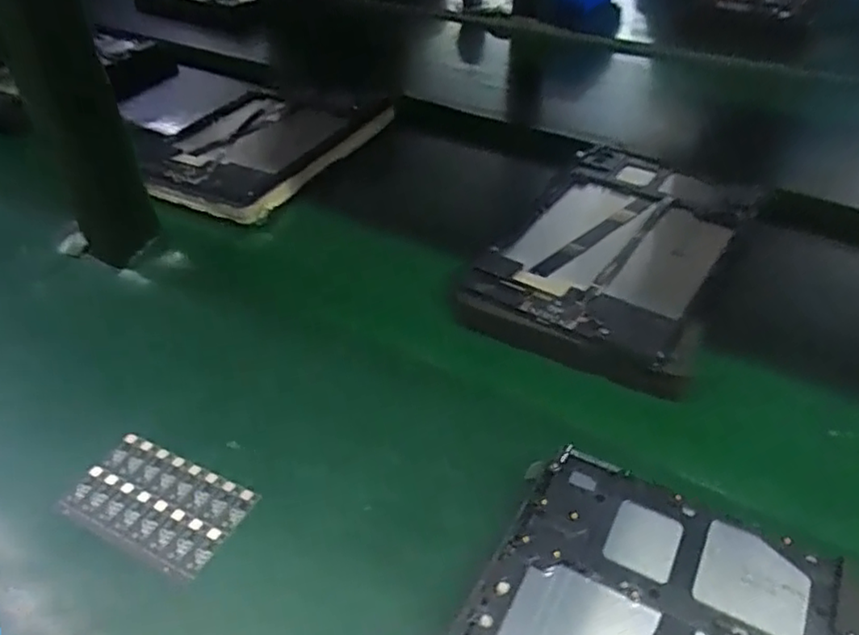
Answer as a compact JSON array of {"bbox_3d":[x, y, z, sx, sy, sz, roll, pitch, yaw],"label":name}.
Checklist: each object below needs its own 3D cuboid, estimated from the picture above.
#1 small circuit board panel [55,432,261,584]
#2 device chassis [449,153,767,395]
[{"bbox_3d":[-0.142,0.095,0.334,0.093,0.004,0.050,17,45,22],"label":"small circuit board panel"},{"bbox_3d":[0.142,-0.053,0.478,0.154,0.020,0.243,21,46,25],"label":"device chassis"}]

